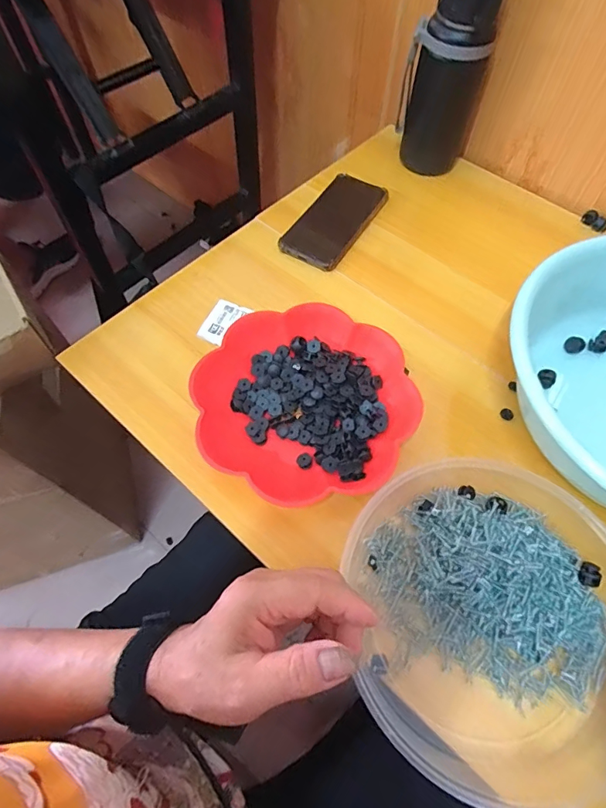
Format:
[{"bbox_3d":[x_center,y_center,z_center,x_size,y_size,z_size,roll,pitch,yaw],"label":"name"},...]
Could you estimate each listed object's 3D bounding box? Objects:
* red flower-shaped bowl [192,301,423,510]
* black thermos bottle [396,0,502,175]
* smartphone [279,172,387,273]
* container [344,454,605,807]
[{"bbox_3d":[0.004,-0.002,0.425,0.194,0.047,0.182,0,63,0],"label":"red flower-shaped bowl"},{"bbox_3d":[0.178,-0.414,0.550,0.098,0.229,0.065,16,64,8],"label":"black thermos bottle"},{"bbox_3d":[0.042,-0.237,0.567,0.080,0.008,0.168,28,66,13],"label":"smartphone"},{"bbox_3d":[0.147,0.162,0.341,0.214,0.048,0.238,-6,63,-3],"label":"container"}]

